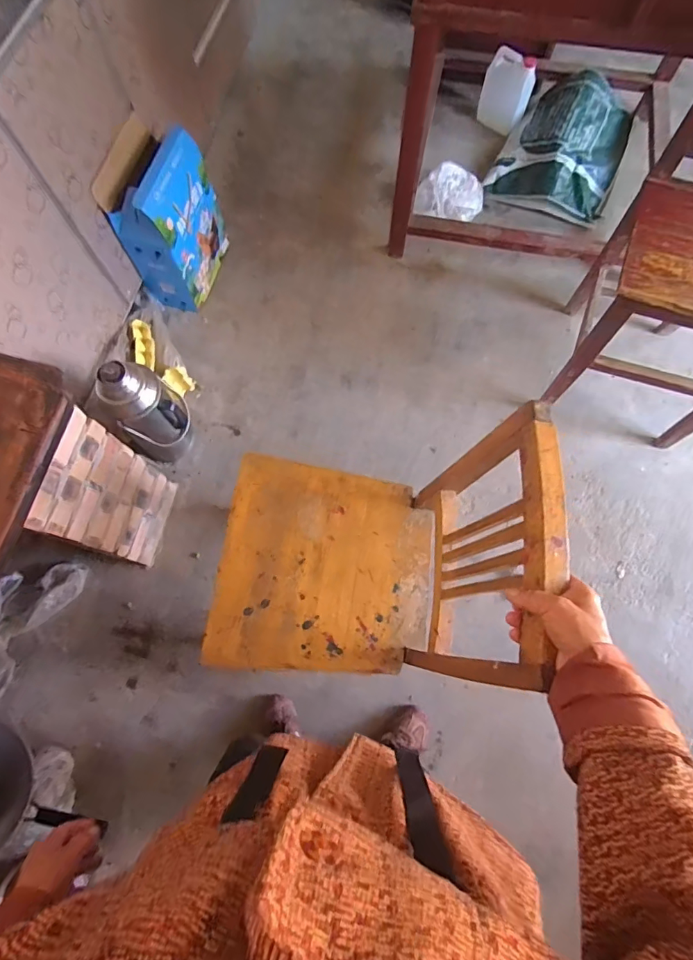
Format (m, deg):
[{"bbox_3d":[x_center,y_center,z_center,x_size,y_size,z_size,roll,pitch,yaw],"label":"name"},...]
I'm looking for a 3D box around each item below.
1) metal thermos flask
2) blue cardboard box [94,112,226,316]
[{"bbox_3d":[-0.505,-0.163,1.205,0.134,0.368,0.175,41,80,12],"label":"metal thermos flask"},{"bbox_3d":[-0.521,-0.761,1.366,0.163,0.400,0.329,12,75,5],"label":"blue cardboard box"}]

